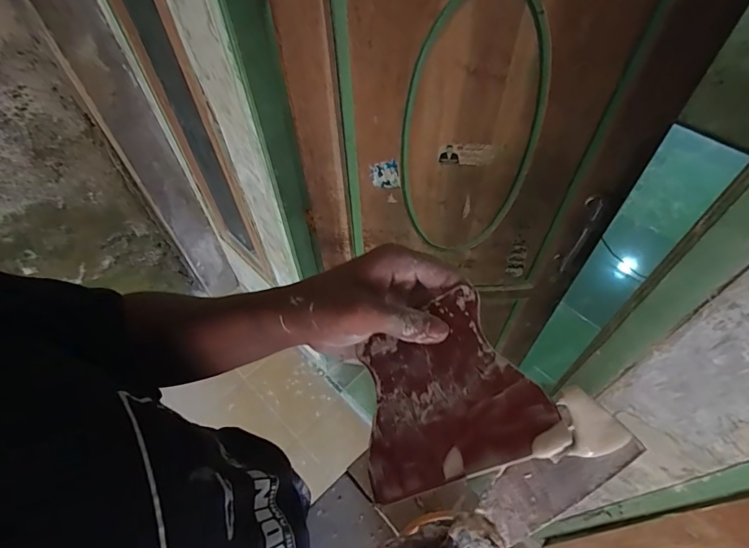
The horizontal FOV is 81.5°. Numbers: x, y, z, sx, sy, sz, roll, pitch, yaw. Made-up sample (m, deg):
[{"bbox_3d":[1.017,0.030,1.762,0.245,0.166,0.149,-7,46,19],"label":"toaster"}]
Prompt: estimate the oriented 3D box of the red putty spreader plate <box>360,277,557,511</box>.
[{"bbox_3d":[0.037,0.071,0.262,0.111,0.004,0.097,-32,58,22],"label":"red putty spreader plate"}]

